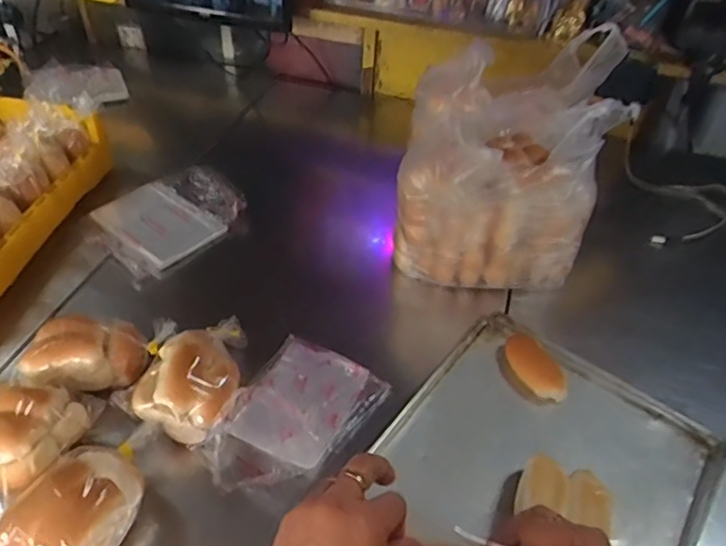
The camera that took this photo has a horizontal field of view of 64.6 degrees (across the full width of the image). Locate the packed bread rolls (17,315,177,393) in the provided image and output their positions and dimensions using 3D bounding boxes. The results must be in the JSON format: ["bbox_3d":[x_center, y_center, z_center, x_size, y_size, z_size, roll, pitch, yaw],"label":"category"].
[{"bbox_3d":[-0.320,0.099,0.707,0.159,0.074,0.089,-6,44,-11],"label":"packed bread rolls"}]

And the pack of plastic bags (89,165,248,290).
[{"bbox_3d":[-0.319,-0.095,0.962,0.181,0.023,0.238,34,51,28],"label":"pack of plastic bags"}]

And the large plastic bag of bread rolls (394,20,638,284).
[{"bbox_3d":[0.209,-0.148,0.871,0.289,0.256,0.269,9,44,6],"label":"large plastic bag of bread rolls"}]

